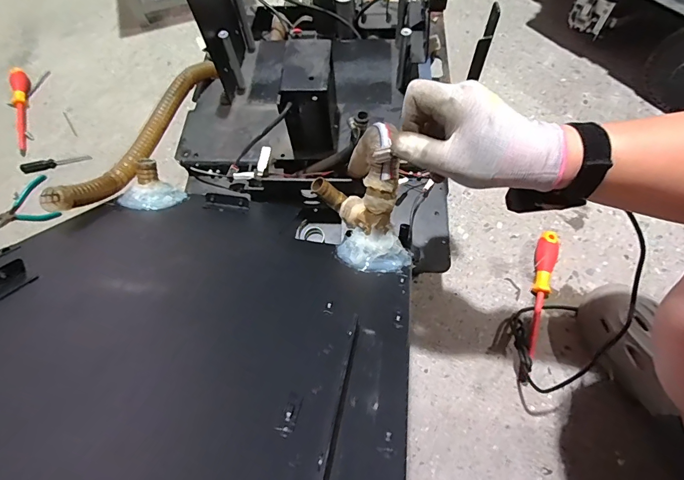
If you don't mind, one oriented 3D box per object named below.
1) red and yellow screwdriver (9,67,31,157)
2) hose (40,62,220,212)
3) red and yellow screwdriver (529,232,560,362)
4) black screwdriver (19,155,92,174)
[{"bbox_3d":[-0.742,-0.305,0.882,0.029,0.033,0.253,-17,63,-5],"label":"red and yellow screwdriver"},{"bbox_3d":[-0.276,-0.150,0.543,0.049,0.063,0.332,14,53,9],"label":"hose"},{"bbox_3d":[0.327,0.078,0.630,0.029,0.033,0.214,17,65,12],"label":"red and yellow screwdriver"},{"bbox_3d":[-0.617,-0.166,0.820,0.144,0.016,0.025,-13,65,-3],"label":"black screwdriver"}]

